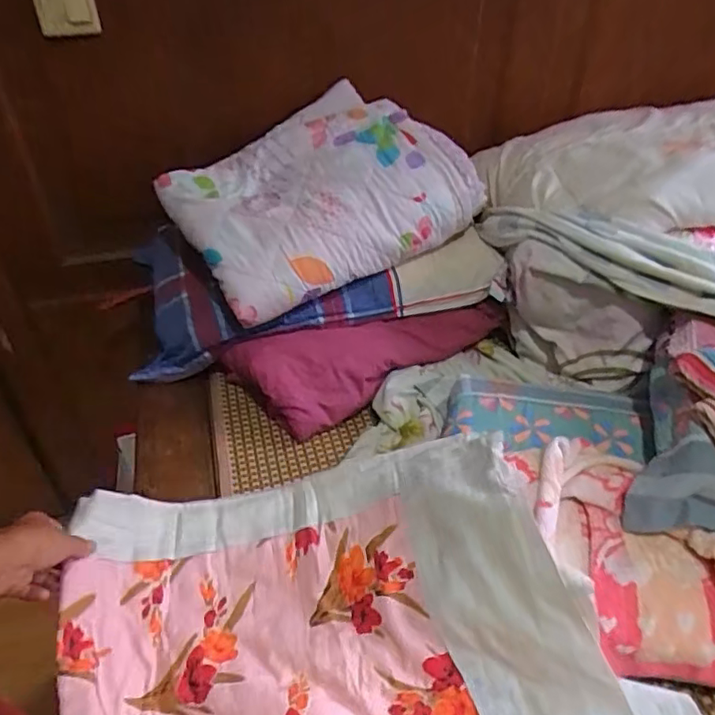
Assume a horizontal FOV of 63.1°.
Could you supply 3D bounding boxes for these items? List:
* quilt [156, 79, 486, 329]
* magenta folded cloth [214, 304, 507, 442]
[{"bbox_3d":[-0.072,-0.276,0.995,0.444,0.193,0.355,-25,43,-27],"label":"quilt"},{"bbox_3d":[0.029,0.013,0.930,0.480,0.089,0.163,-9,39,-9],"label":"magenta folded cloth"}]

